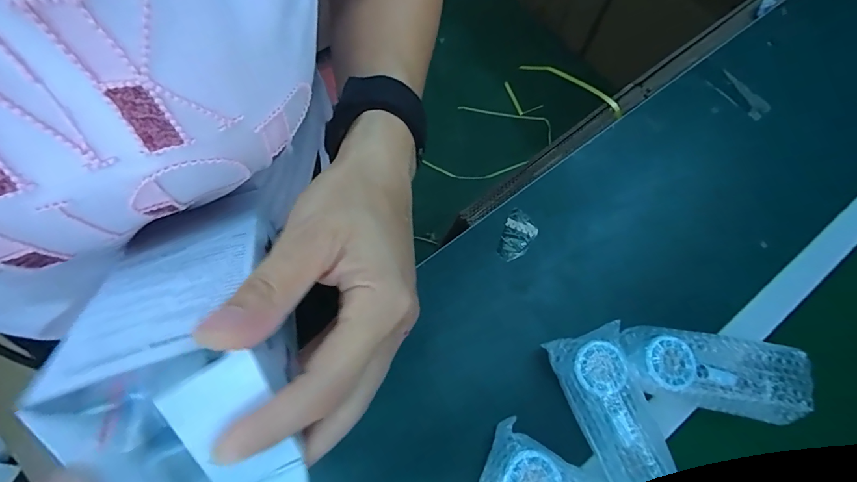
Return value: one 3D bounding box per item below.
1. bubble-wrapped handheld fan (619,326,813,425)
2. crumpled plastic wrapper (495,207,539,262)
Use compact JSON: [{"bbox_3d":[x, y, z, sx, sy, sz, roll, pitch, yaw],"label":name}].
[{"bbox_3d":[0.317,0.147,0.466,0.202,0.047,0.083,12,70,2],"label":"bubble-wrapped handheld fan"},{"bbox_3d":[0.118,-0.006,0.567,0.044,0.012,0.072,33,72,10],"label":"crumpled plastic wrapper"}]

